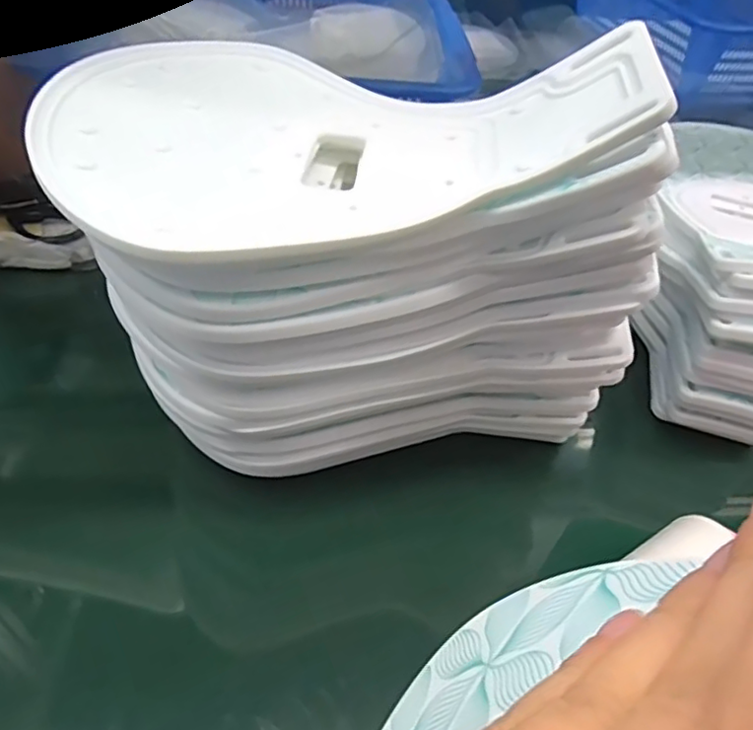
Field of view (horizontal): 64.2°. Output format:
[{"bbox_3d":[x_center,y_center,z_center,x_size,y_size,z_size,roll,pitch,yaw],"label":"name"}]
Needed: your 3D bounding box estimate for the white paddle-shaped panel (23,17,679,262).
[{"bbox_3d":[-0.021,-0.117,0.259,0.230,0.061,0.159,-4,46,-11],"label":"white paddle-shaped panel"}]

